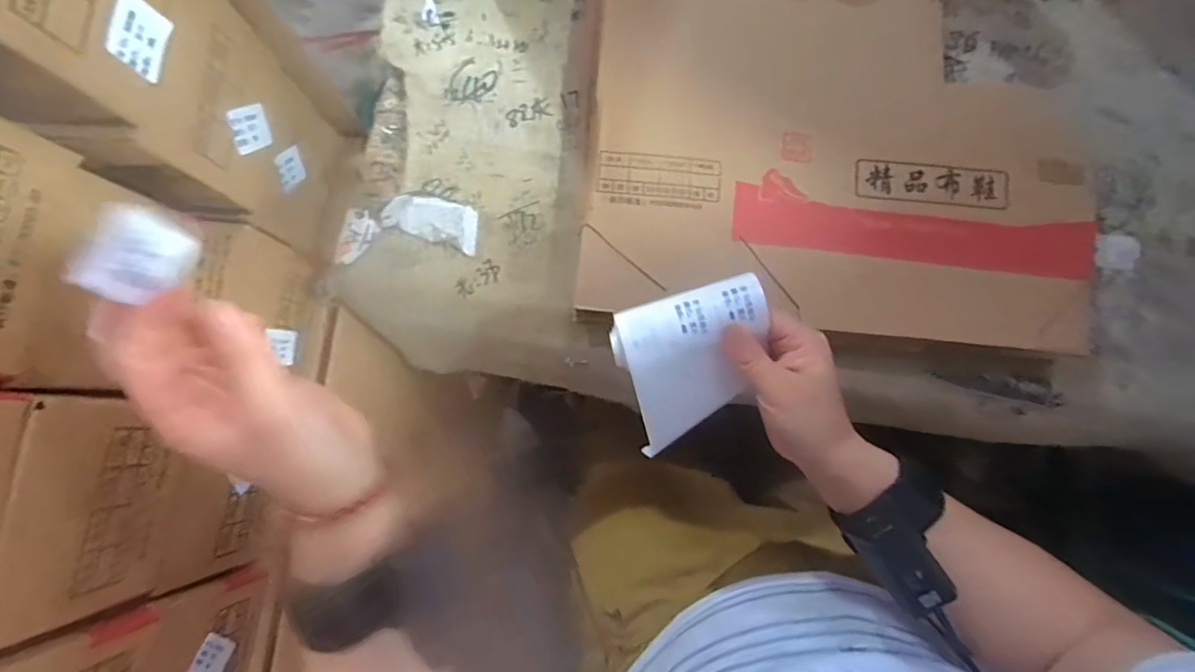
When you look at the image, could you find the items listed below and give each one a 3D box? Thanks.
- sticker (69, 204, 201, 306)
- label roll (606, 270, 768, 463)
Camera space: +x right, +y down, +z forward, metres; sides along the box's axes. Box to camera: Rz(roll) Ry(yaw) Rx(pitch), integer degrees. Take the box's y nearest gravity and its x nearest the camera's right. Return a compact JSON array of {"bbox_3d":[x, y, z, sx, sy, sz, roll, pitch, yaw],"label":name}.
[{"bbox_3d":[-0.205,-0.035,0.239,0.004,0.035,0.043,-12,61,32],"label":"sticker"},{"bbox_3d":[0.067,0.018,0.366,0.099,0.040,0.100,-16,101,0],"label":"label roll"}]

